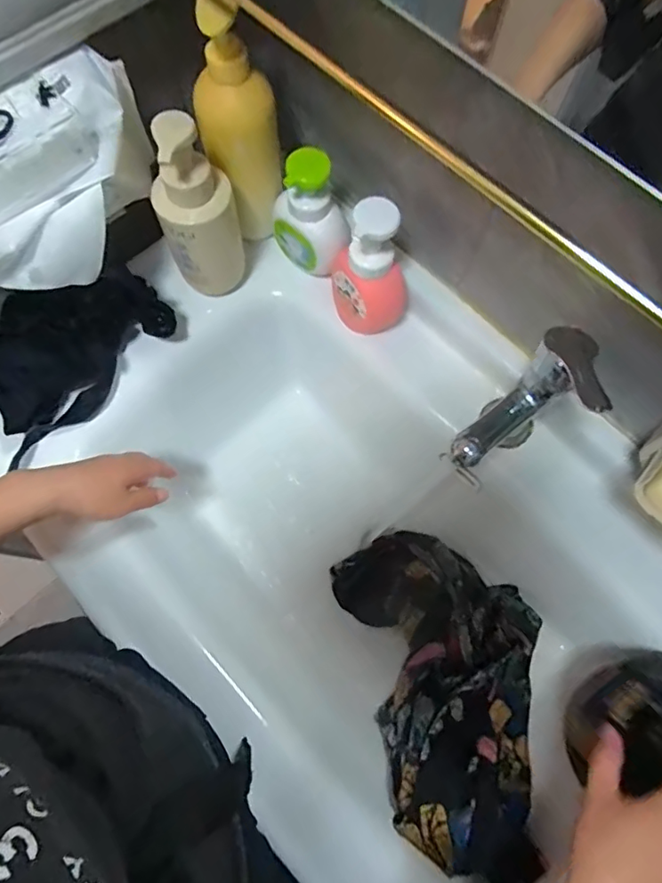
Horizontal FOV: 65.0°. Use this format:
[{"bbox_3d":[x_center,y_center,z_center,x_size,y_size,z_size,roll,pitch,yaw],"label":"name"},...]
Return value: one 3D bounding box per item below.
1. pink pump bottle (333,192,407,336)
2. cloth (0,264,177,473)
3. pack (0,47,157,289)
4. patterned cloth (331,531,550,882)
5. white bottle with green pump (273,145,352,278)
[{"bbox_3d":[0.043,-0.182,0.535,0.077,0.142,0.072,5,72,1],"label":"pink pump bottle"},{"bbox_3d":[-0.279,-0.092,0.544,0.217,0.025,0.125,-47,120,-3],"label":"cloth"},{"bbox_3d":[-0.250,-0.219,0.454,0.100,0.104,0.220,43,77,12],"label":"pack"},{"bbox_3d":[0.141,0.252,0.559,0.206,0.125,0.322,-13,73,-5],"label":"patterned cloth"},{"bbox_3d":[-0.020,-0.240,0.552,0.054,0.120,0.071,-41,77,-12],"label":"white bottle with green pump"}]

